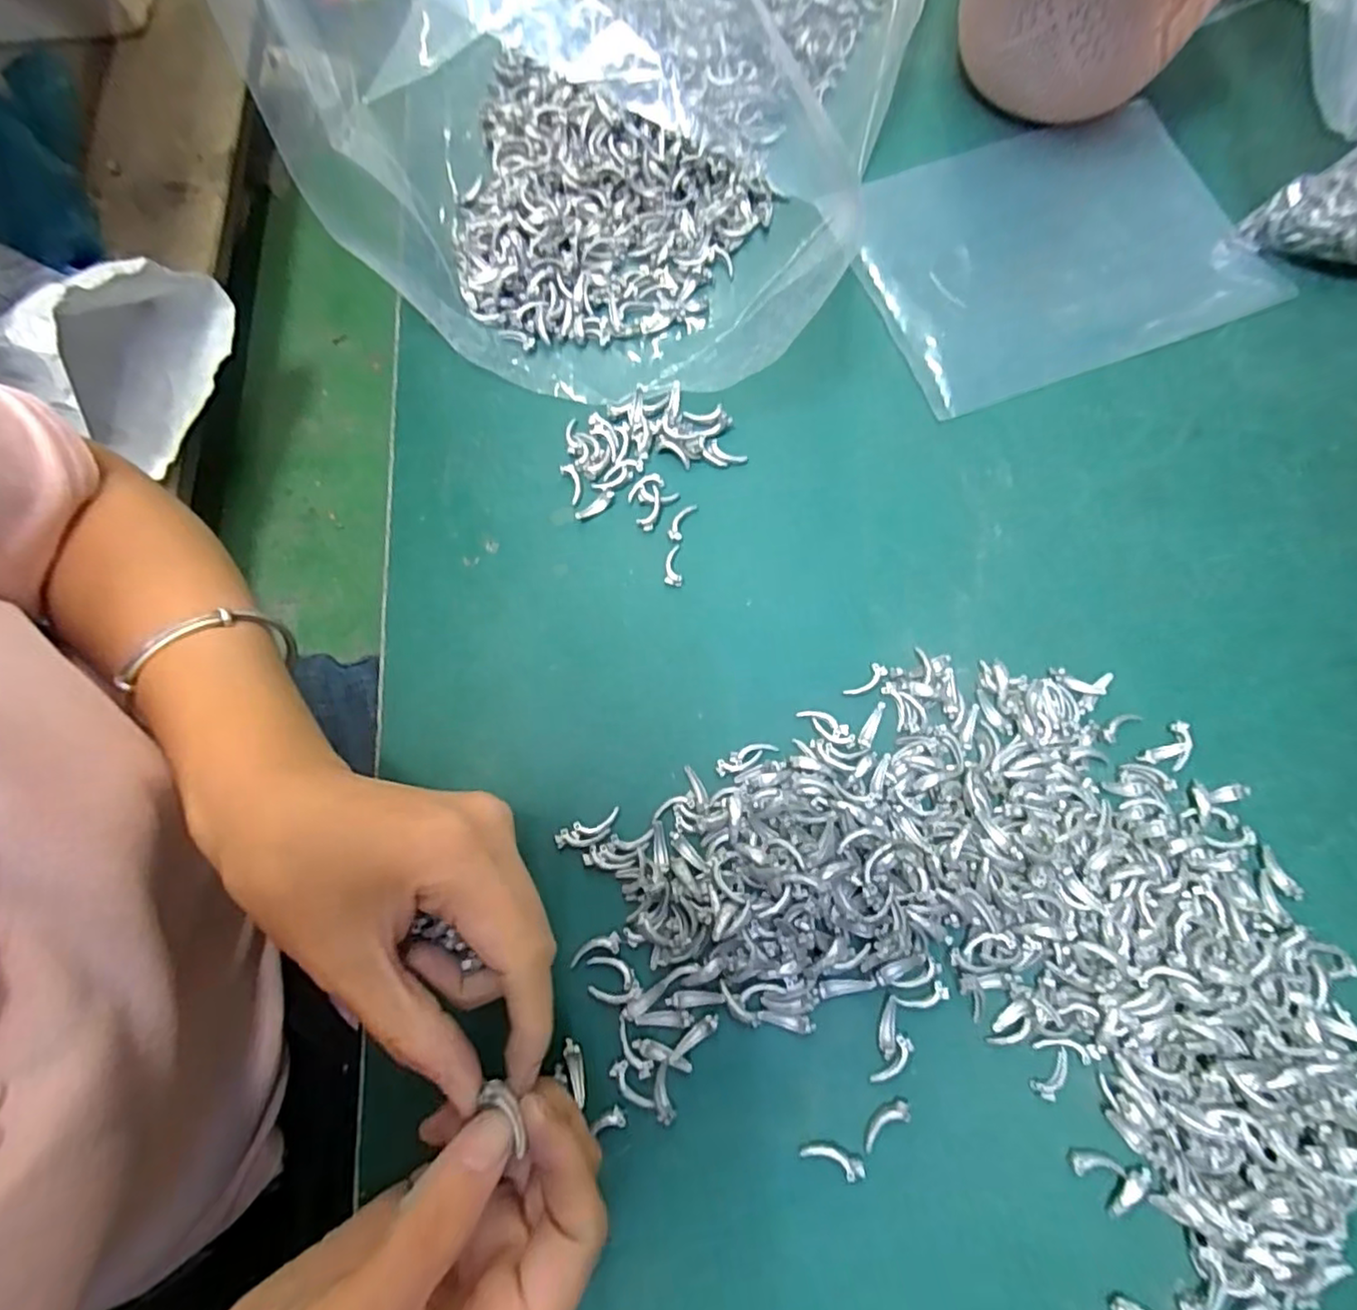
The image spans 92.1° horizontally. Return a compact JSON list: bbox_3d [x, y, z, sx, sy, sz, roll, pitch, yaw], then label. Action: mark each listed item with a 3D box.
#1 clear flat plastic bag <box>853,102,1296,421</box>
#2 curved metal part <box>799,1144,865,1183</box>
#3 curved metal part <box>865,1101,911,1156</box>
[{"bbox_3d":[0.194,-0.215,0.350,0.199,0.010,0.147,-20,76,-6],"label":"clear flat plastic bag"},{"bbox_3d":[0.054,0.179,0.231,0.022,0.006,0.009,10,74,17],"label":"curved metal part"},{"bbox_3d":[0.074,0.168,0.234,0.021,0.004,0.008,-29,76,-8],"label":"curved metal part"}]

